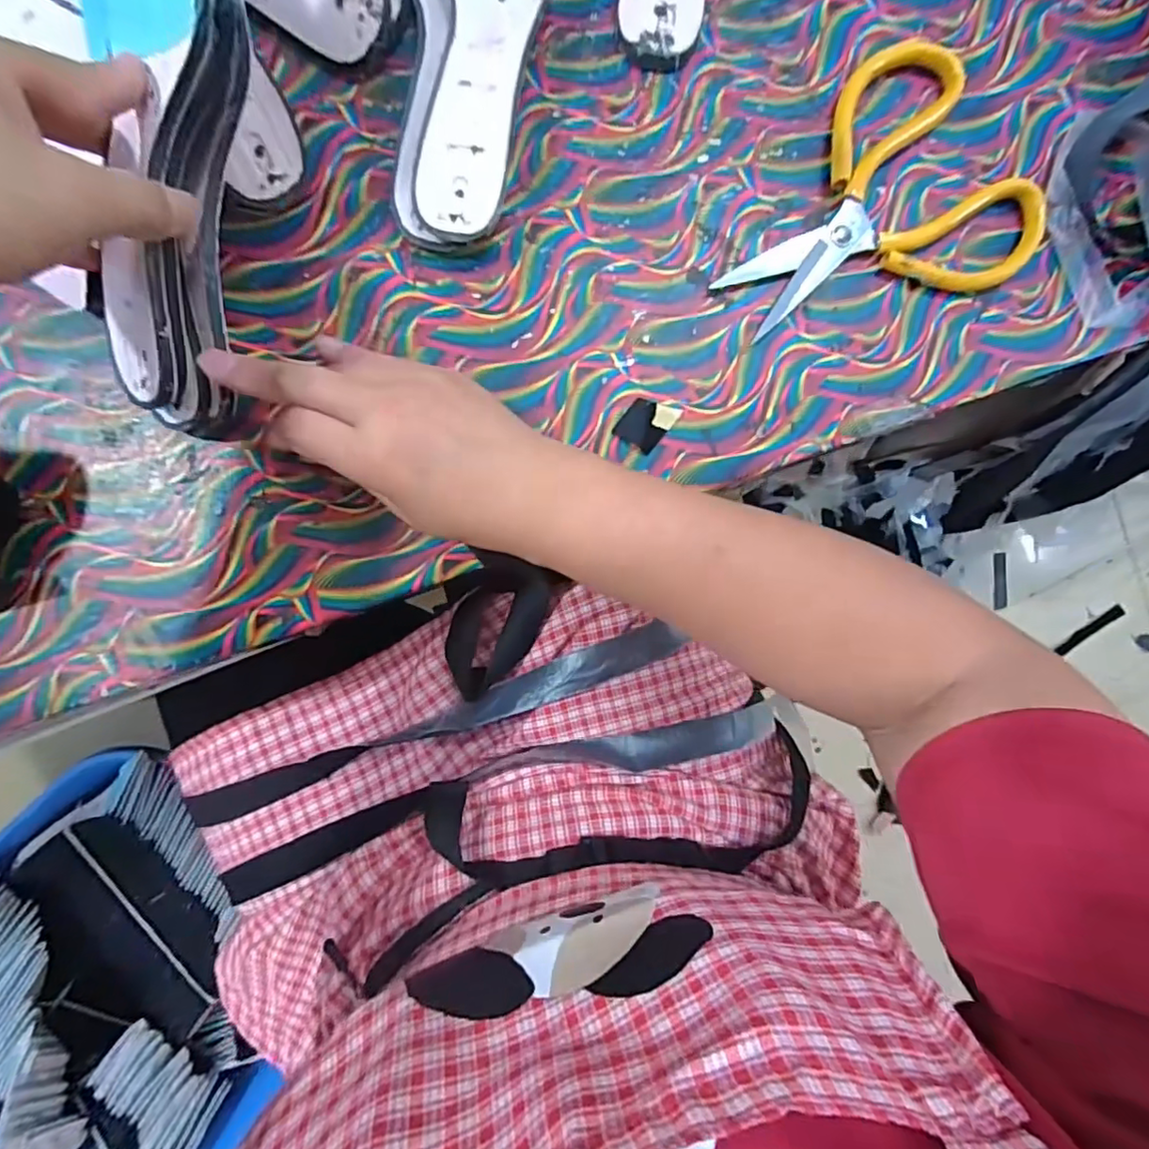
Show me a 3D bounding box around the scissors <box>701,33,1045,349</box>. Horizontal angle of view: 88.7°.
[{"bbox_3d":[0.167,-0.196,0.328,0.174,0.010,0.137,-38,93,-3],"label":"scissors"}]

